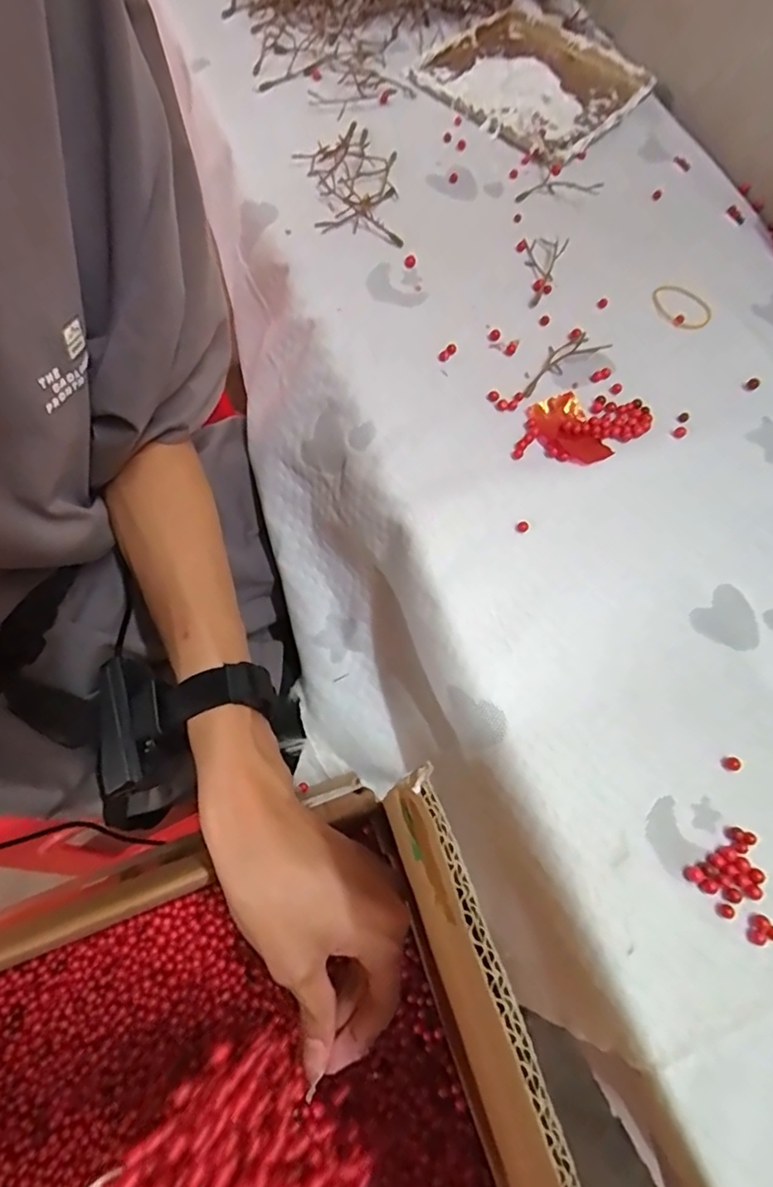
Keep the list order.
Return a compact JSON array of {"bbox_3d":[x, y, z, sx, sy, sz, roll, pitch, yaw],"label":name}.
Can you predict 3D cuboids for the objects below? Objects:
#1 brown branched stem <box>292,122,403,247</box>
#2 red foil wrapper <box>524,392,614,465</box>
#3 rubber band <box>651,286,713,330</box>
[{"bbox_3d":[-0.033,-0.353,0.488,0.081,0.013,0.140,0,68,-5],"label":"brown branched stem"},{"bbox_3d":[0.128,-0.116,0.408,0.043,0.005,0.058,-16,70,-11],"label":"red foil wrapper"},{"bbox_3d":[0.246,-0.236,0.474,0.041,0.008,0.048,-6,65,1],"label":"rubber band"}]

